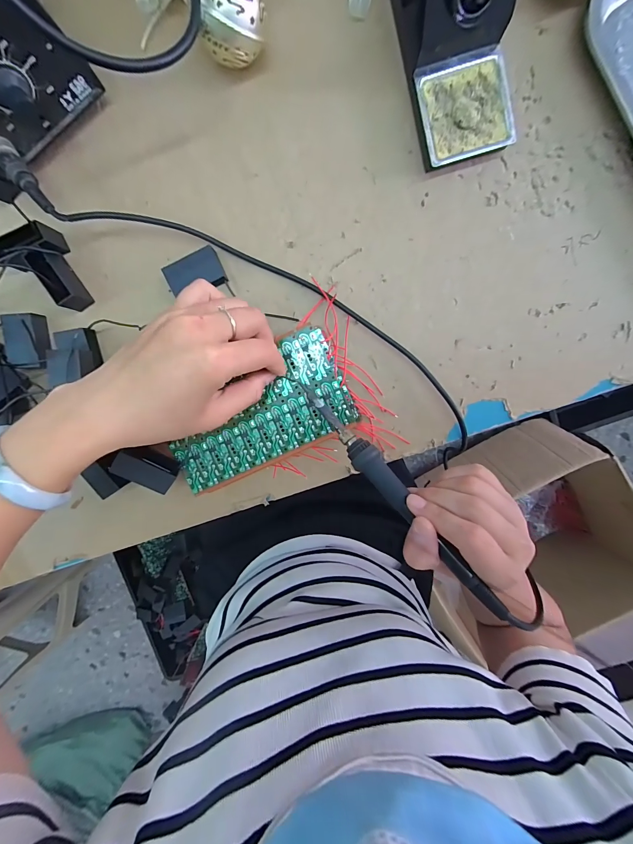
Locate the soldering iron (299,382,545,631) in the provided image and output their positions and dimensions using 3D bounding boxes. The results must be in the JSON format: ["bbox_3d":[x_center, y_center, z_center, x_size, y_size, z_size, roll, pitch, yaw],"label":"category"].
[{"bbox_3d":[0.048,0.040,0.241,0.020,0.021,0.190,-42,73,6],"label":"soldering iron"}]

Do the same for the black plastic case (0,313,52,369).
[{"bbox_3d":[-0.268,-0.075,0.301,0.028,0.021,0.048,2,99,0],"label":"black plastic case"}]

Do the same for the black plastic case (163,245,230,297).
[{"bbox_3d":[-0.108,-0.133,0.292,0.048,0.016,0.029,-22,98,4],"label":"black plastic case"}]

